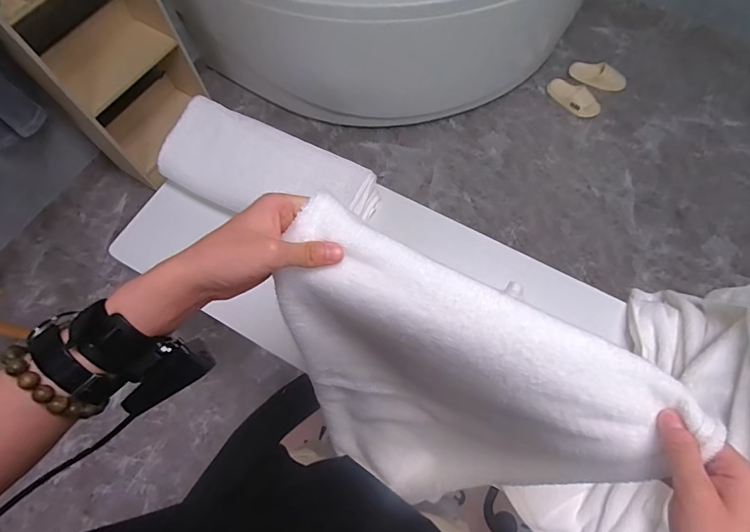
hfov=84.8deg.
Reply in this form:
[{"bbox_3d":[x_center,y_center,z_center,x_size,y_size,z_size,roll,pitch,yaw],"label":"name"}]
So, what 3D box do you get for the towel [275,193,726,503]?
[{"bbox_3d":[0.039,0.160,0.485,0.350,0.429,0.065,26,51,1],"label":"towel"}]

